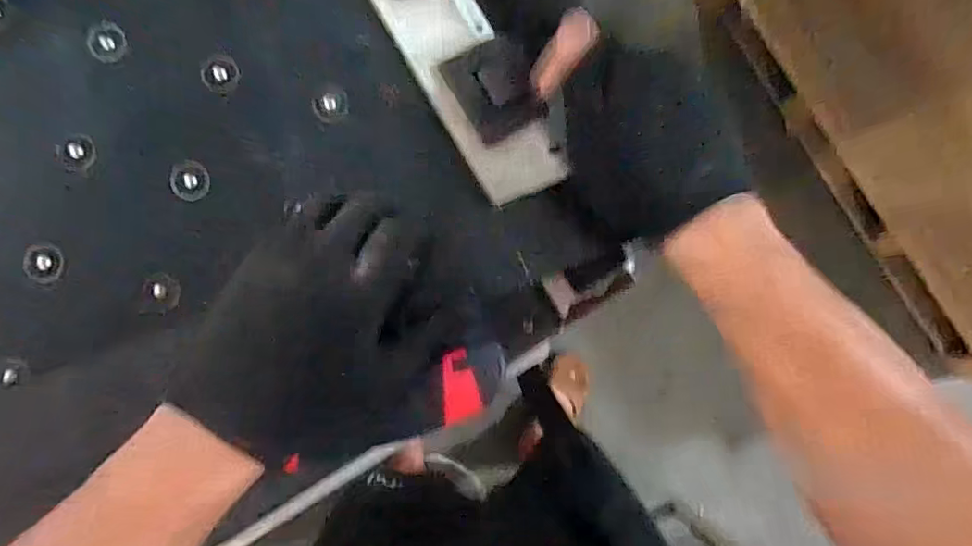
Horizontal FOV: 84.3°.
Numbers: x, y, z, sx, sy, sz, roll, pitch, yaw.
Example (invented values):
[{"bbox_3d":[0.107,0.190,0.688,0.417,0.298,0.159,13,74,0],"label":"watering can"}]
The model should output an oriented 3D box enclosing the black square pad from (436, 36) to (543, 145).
[{"bbox_3d":[0.007,-0.119,0.348,0.050,0.007,0.060,-28,91,-6],"label":"black square pad"}]

